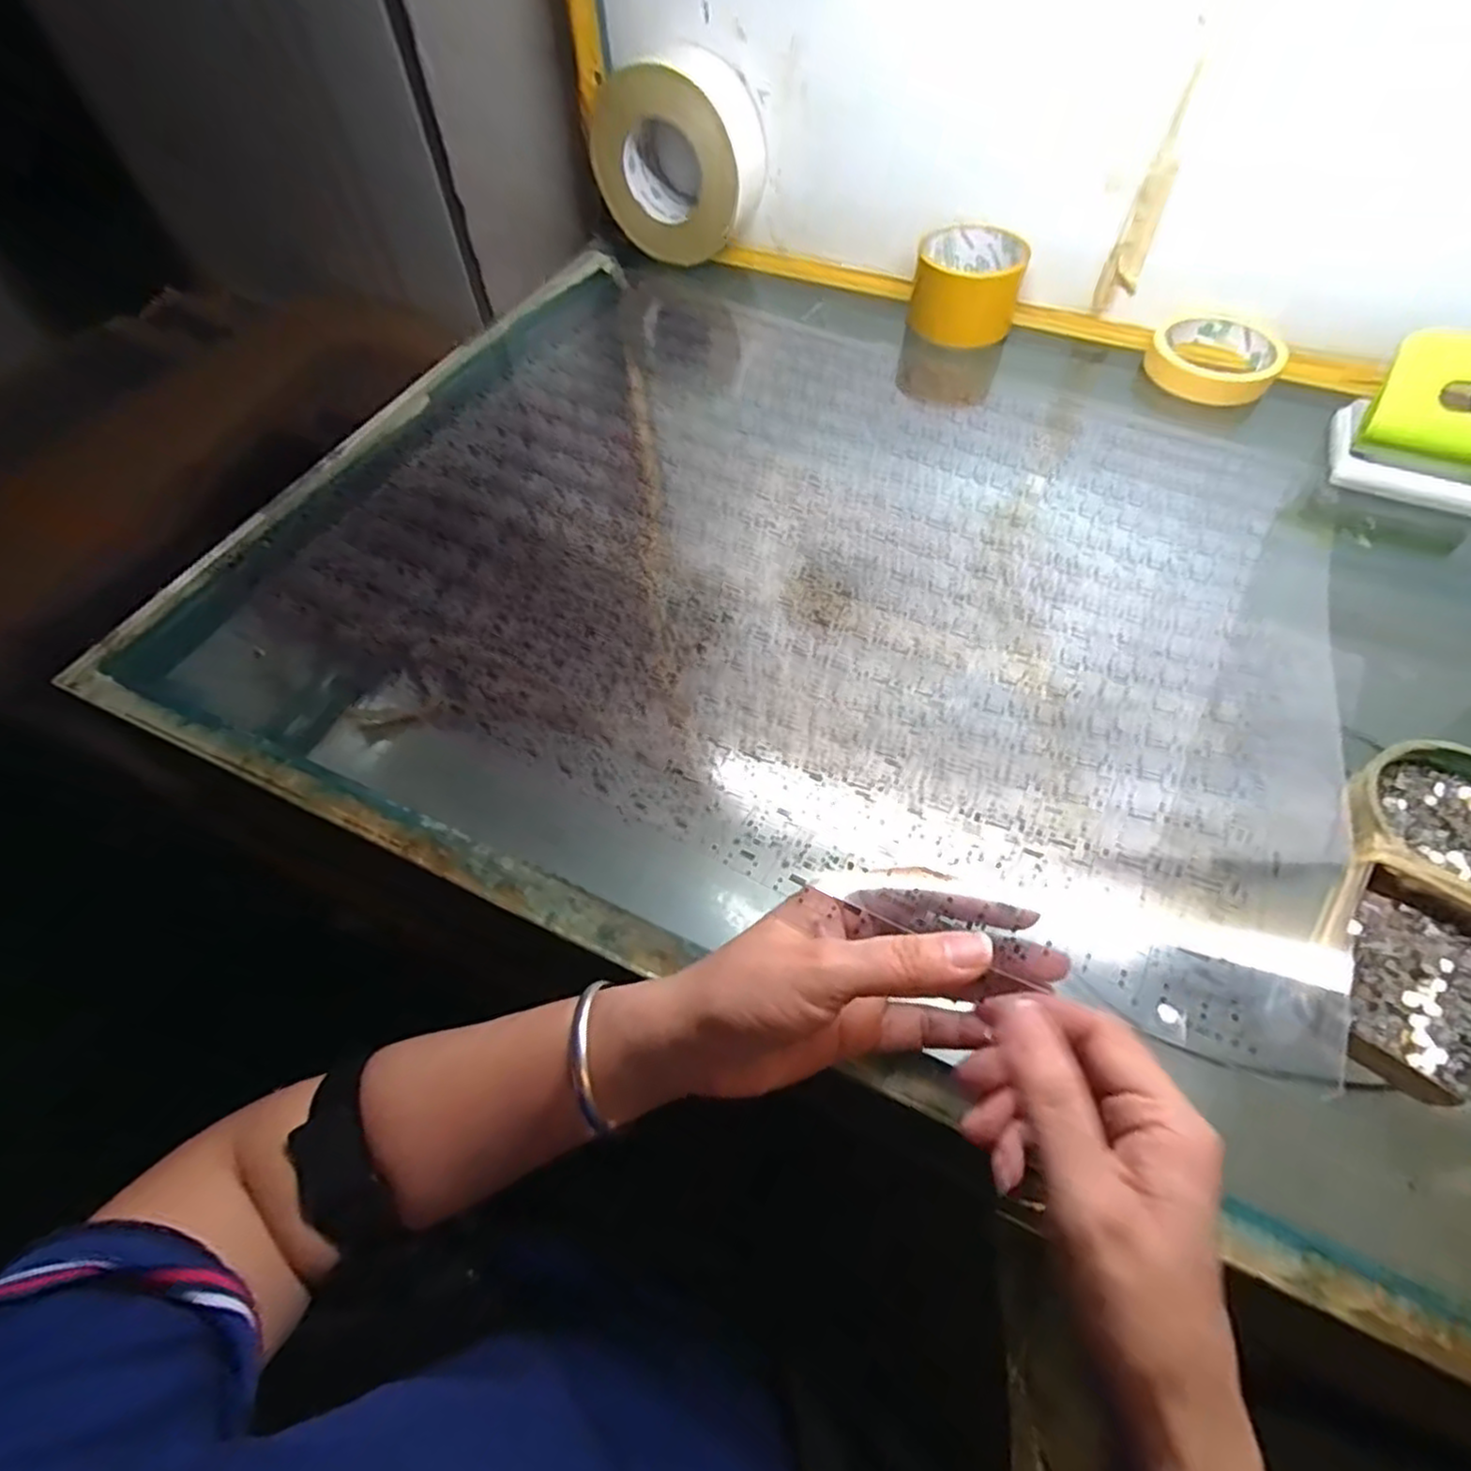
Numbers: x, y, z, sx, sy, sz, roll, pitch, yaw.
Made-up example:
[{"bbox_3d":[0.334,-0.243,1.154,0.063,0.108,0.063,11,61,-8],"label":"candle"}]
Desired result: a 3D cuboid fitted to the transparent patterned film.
[{"bbox_3d":[0.044,-0.159,0.457,0.599,0.081,0.490,26,62,16],"label":"transparent patterned film"}]

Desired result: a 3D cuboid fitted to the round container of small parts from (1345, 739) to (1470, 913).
[{"bbox_3d":[0.335,0.043,0.330,0.086,0.016,0.085,-1,58,1],"label":"round container of small parts"}]

